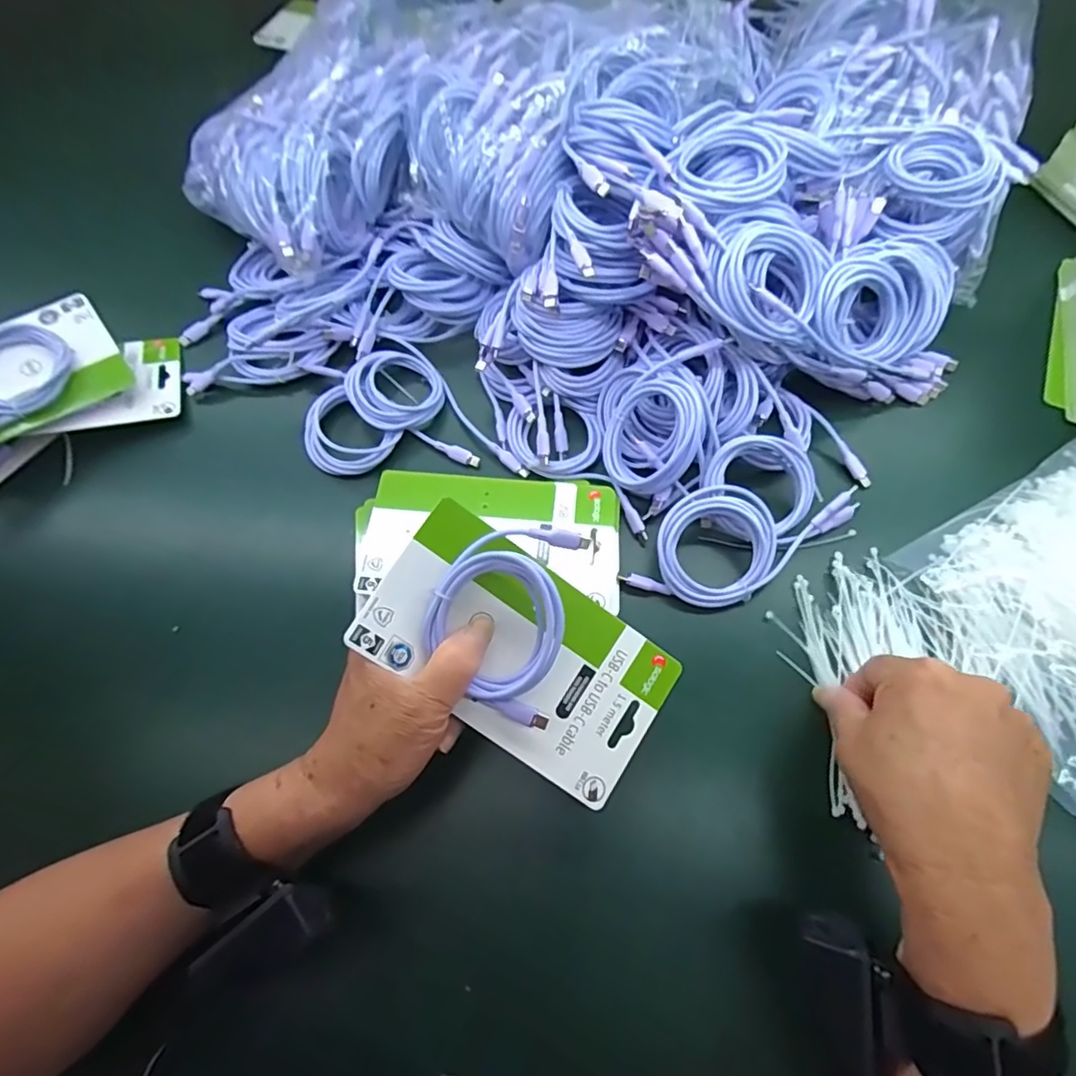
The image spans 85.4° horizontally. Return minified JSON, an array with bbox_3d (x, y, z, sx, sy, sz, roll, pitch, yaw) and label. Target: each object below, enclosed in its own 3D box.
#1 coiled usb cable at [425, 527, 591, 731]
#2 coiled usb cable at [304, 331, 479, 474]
[{"bbox_3d":[-0.021,0.047,0.336,0.082,0.038,0.109,10,94,0],"label":"coiled usb cable"},{"bbox_3d":[-0.132,-0.102,0.481,0.120,0.025,0.130,-20,67,-6],"label":"coiled usb cable"}]

